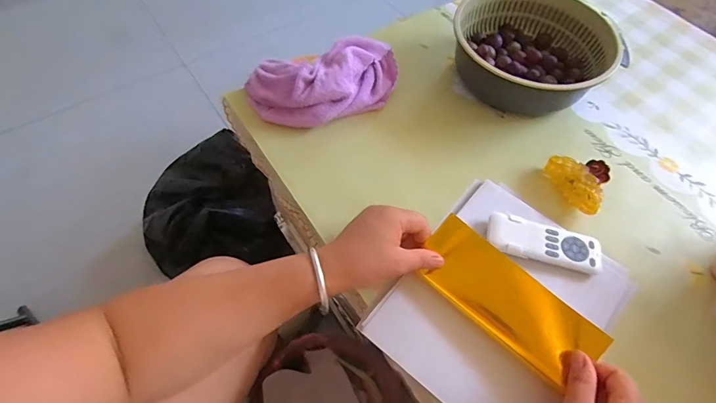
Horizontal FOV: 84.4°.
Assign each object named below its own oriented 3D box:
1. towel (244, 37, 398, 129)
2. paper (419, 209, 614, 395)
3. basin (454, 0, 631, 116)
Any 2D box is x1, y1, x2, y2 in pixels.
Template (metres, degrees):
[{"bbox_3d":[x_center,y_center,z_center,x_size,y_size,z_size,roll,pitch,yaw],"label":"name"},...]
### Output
[{"bbox_3d":[-0.047,-0.167,0.540,0.212,0.052,0.130,-2,59,-4],"label":"towel"},{"bbox_3d":[0.143,0.096,0.392,0.176,0.014,0.070,40,103,17],"label":"paper"},{"bbox_3d":[0.258,-0.226,0.589,0.228,0.078,0.184,30,63,15],"label":"basin"}]

